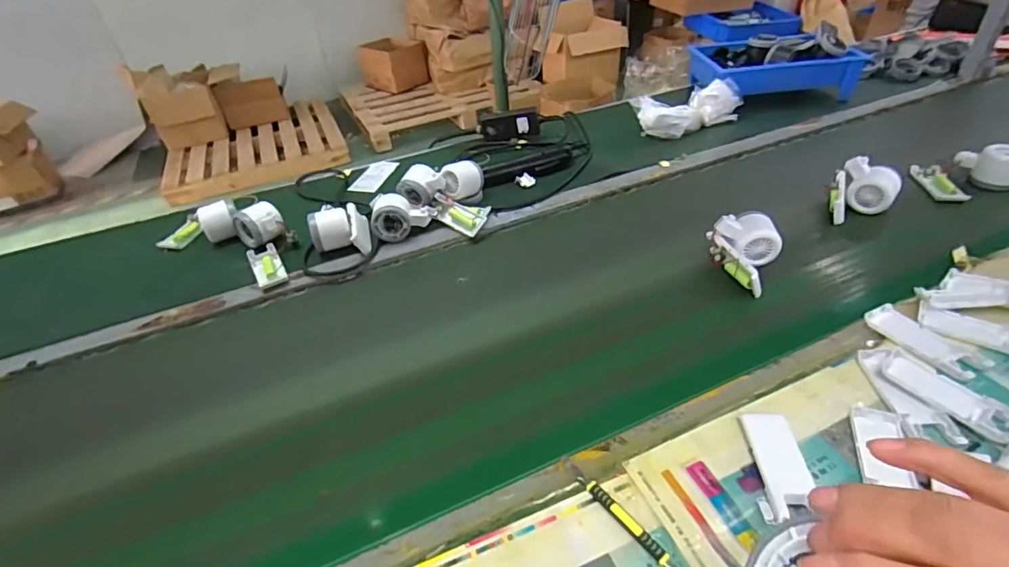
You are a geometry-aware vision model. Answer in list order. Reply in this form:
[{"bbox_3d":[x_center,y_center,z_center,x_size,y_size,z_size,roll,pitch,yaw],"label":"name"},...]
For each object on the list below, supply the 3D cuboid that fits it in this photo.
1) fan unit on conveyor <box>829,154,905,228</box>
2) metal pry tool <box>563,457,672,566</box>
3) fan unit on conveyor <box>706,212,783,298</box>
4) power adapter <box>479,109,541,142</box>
[{"bbox_3d":[0.519,-0.131,0.733,0.079,0.068,0.080,21,46,30],"label":"fan unit on conveyor"},{"bbox_3d":[0.098,0.192,0.411,0.011,0.011,0.144,-30,44,-26],"label":"metal pry tool"},{"bbox_3d":[0.305,-0.038,0.657,0.083,0.068,0.098,17,44,26],"label":"fan unit on conveyor"},{"bbox_3d":[0.011,-0.324,1.036,0.121,0.049,0.025,-3,38,4],"label":"power adapter"}]

